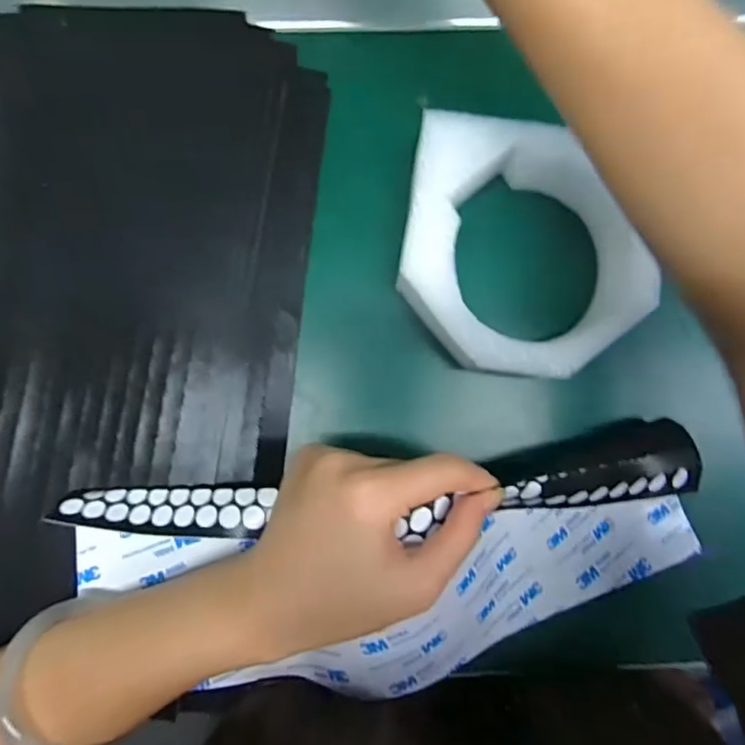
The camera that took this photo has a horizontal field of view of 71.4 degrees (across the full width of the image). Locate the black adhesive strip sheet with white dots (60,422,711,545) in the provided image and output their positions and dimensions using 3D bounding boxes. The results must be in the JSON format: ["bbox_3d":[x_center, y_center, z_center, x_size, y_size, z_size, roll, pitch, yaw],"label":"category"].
[{"bbox_3d":[0.006,0.053,0.240,0.297,0.048,0.031,-5,86,0],"label":"black adhesive strip sheet with white dots"}]

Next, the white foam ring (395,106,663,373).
[{"bbox_3d":[0.074,-0.059,0.256,0.119,0.032,0.119,0,85,-2],"label":"white foam ring"}]

